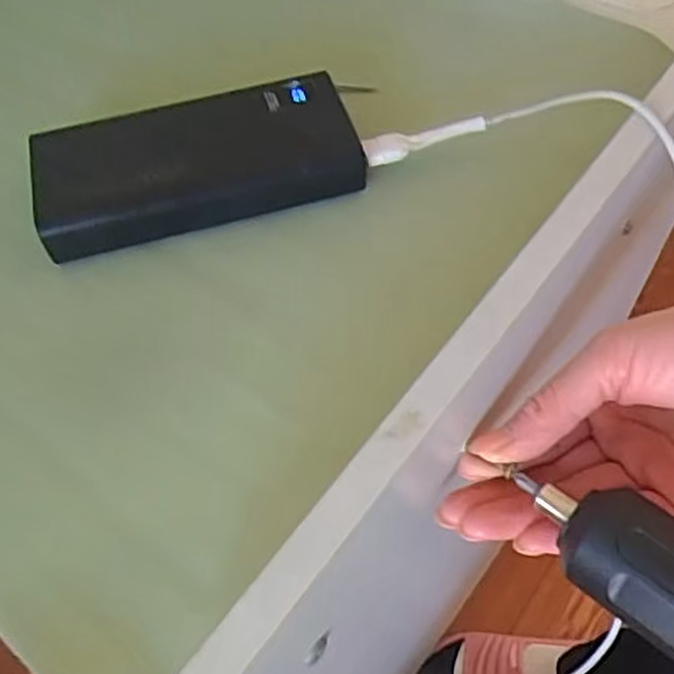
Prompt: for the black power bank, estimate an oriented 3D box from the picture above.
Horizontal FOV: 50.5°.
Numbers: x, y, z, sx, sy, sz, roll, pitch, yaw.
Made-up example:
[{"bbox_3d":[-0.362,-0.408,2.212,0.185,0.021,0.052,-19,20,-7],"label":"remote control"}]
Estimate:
[{"bbox_3d":[-0.062,-0.081,0.318,0.140,0.028,0.065,-19,56,-9],"label":"black power bank"}]

